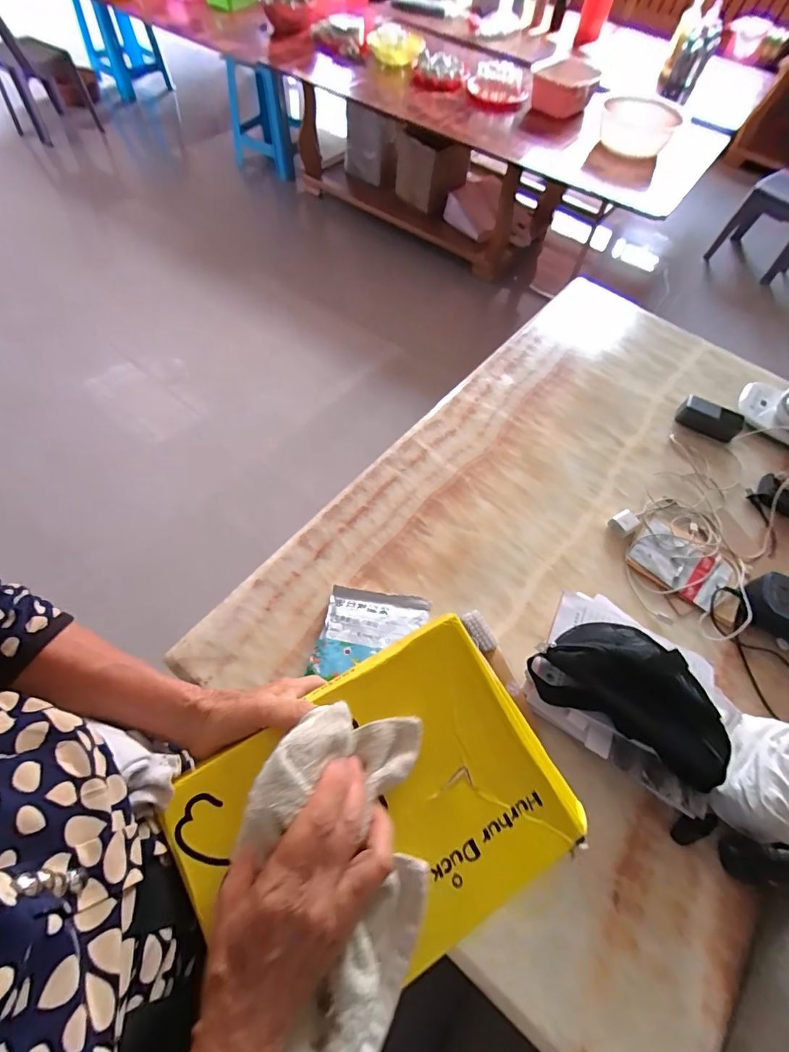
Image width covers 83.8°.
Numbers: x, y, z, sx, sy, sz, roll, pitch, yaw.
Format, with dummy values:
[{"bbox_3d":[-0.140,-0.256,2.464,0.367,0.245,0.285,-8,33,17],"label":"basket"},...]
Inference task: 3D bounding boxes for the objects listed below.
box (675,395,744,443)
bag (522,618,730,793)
[{"bbox_3d":[0.732,-0.248,1.023,0.133,0.046,0.072,37,65,15],"label":"box"},{"bbox_3d":[0.363,0.234,0.668,0.280,0.064,0.183,29,64,10],"label":"bag"}]

